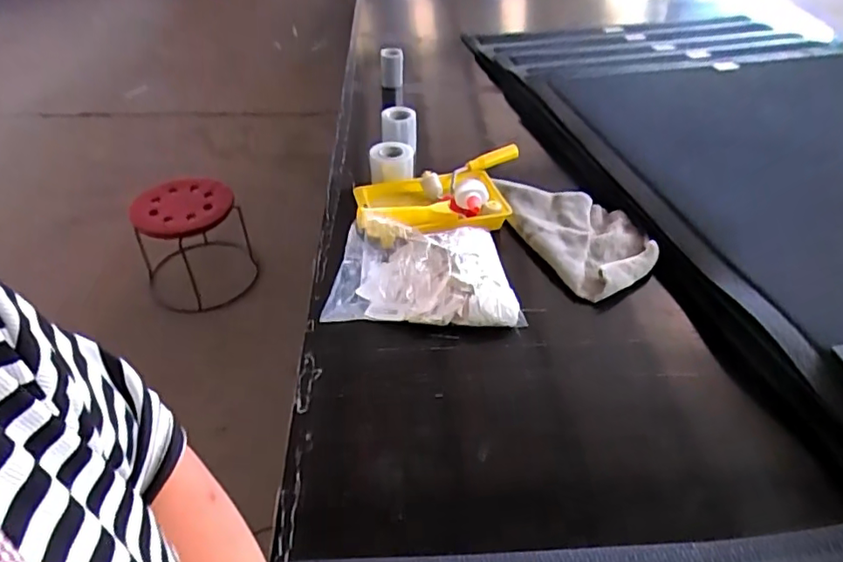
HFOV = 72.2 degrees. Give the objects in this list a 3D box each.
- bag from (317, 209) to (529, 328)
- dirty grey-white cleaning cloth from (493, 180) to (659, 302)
[{"bbox_3d":[0.004,-0.012,0.689,0.221,0.086,0.130,2,36,2],"label":"bag"},{"bbox_3d":[0.207,-0.078,0.781,0.147,0.057,0.238,-18,45,-21],"label":"dirty grey-white cleaning cloth"}]

